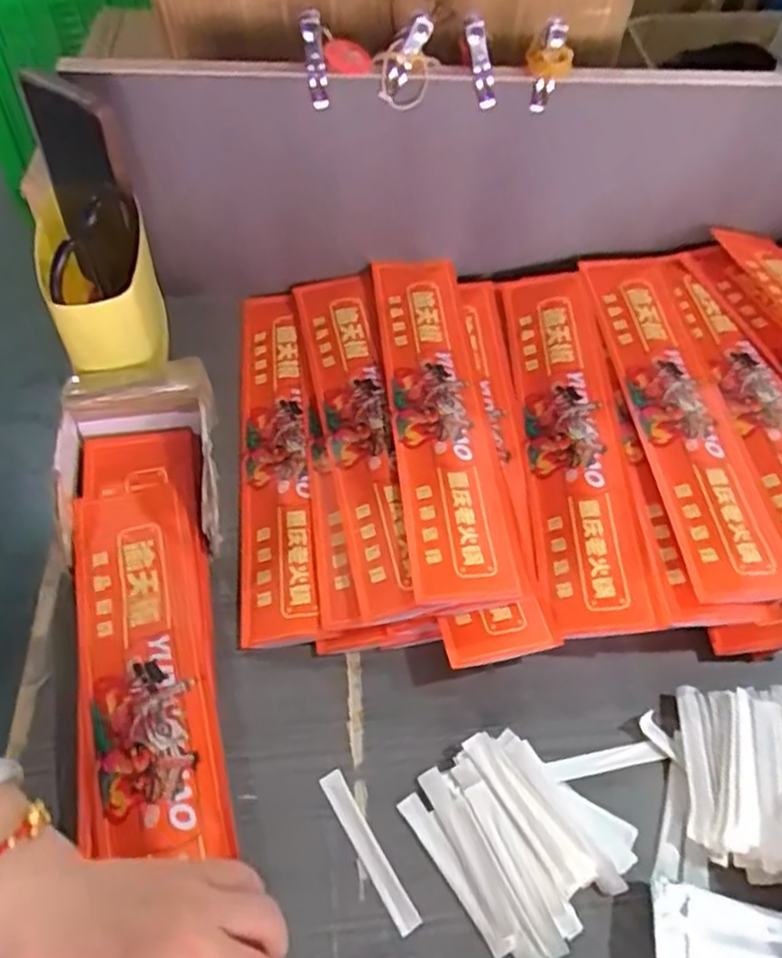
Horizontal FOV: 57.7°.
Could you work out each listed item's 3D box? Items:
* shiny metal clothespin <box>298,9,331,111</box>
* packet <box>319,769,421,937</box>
[{"bbox_3d":[-0.054,-0.297,0.506,0.017,0.068,0.015,-4,55,-7],"label":"shiny metal clothespin"},{"bbox_3d":[-0.013,0.210,0.404,0.014,0.004,0.092,-23,59,-25],"label":"packet"}]

